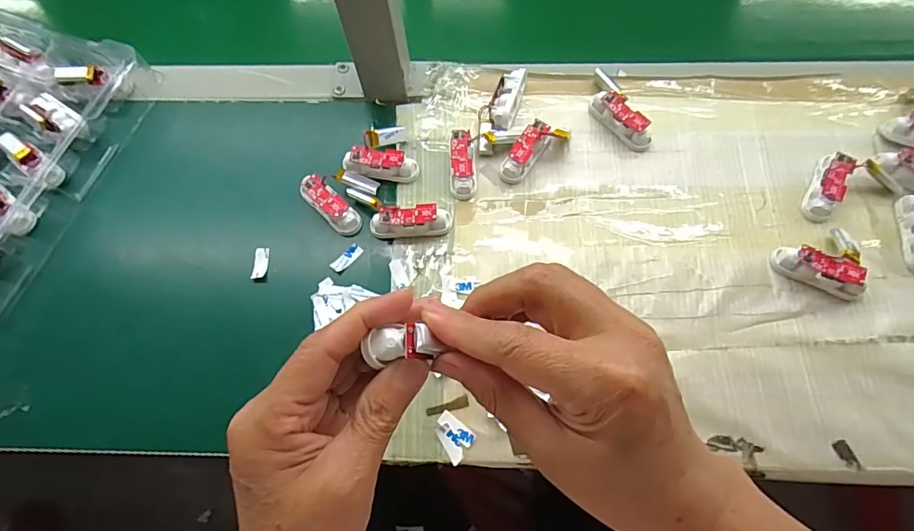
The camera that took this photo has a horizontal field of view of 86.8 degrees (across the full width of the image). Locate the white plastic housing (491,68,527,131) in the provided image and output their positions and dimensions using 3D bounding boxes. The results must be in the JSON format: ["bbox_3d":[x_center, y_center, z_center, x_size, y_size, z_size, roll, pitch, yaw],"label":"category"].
[{"bbox_3d":[0.042,-0.141,0.410,0.020,0.022,0.060,16,69,7],"label":"white plastic housing"}]

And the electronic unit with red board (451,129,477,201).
[{"bbox_3d":[0.005,-0.082,0.394,0.020,0.021,0.055,0,68,0],"label":"electronic unit with red board"}]

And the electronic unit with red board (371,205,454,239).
[{"bbox_3d":[-0.036,-0.035,0.377,0.062,0.020,0.018,-1,68,0],"label":"electronic unit with red board"}]

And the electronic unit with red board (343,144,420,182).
[{"bbox_3d":[-0.063,-0.084,0.397,0.060,0.019,0.017,6,68,3],"label":"electronic unit with red board"}]

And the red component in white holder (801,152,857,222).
[{"bbox_3d":[0.290,-0.063,0.375,0.019,0.021,0.058,28,70,11],"label":"red component in white holder"}]

